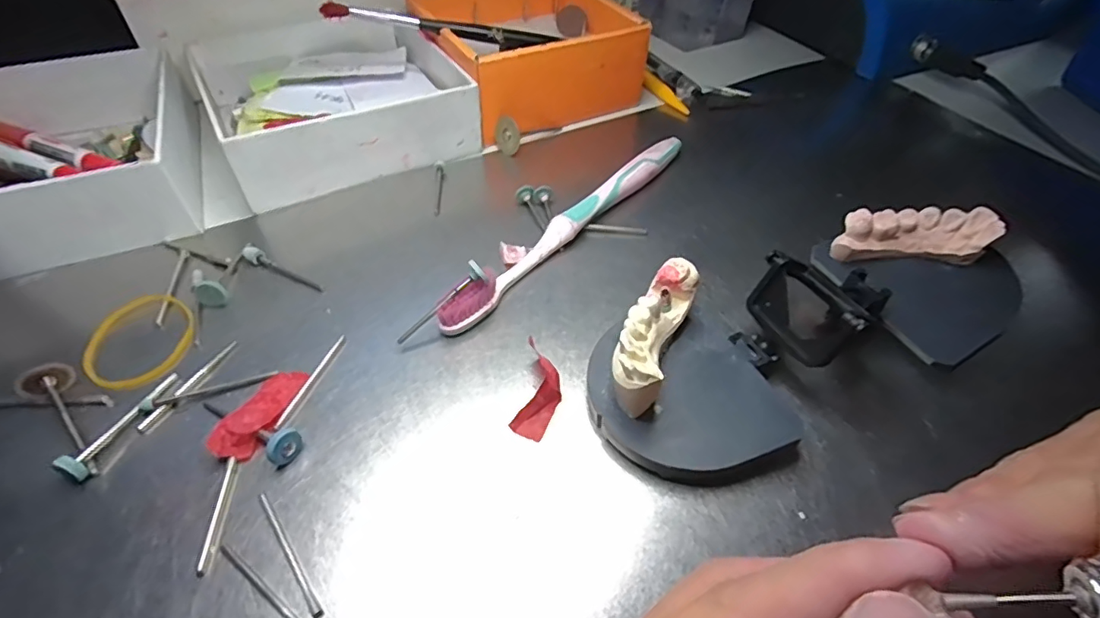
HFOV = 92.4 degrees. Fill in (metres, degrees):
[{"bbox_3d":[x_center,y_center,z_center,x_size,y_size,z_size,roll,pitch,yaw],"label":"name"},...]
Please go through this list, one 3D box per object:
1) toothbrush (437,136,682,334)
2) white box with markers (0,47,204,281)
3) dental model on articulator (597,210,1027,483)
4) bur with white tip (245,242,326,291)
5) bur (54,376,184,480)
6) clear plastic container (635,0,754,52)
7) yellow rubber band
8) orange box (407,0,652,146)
[{"bbox_3d":[0.015,-0.044,0.256,0.013,0.017,0.178,32,54,24],"label":"toothbrush"},{"bbox_3d":[-0.261,-0.089,0.271,0.142,0.035,0.175,-19,51,-19],"label":"white box with markers"},{"bbox_3d":[0.097,0.007,0.198,0.173,0.039,0.066,-19,52,-19],"label":"dental model on articulator"},{"bbox_3d":[-0.121,-0.017,0.237,0.046,0.005,0.007,26,52,20],"label":"bur with white tip"},{"bbox_3d":[-0.148,0.038,0.182,0.009,0.010,0.044,13,49,9],"label":"bur"},{"bbox_3d":[0.121,-0.256,0.432,0.072,0.049,0.063,-19,51,-19],"label":"clear plastic container"},{"bbox_3d":[-0.163,0.012,0.211,0.038,0.004,0.046,-9,49,-11],"label":"yellow rubber band"},{"bbox_3d":[-0.017,-0.175,0.352,0.121,0.049,0.129,-19,51,-19],"label":"orange box"}]

